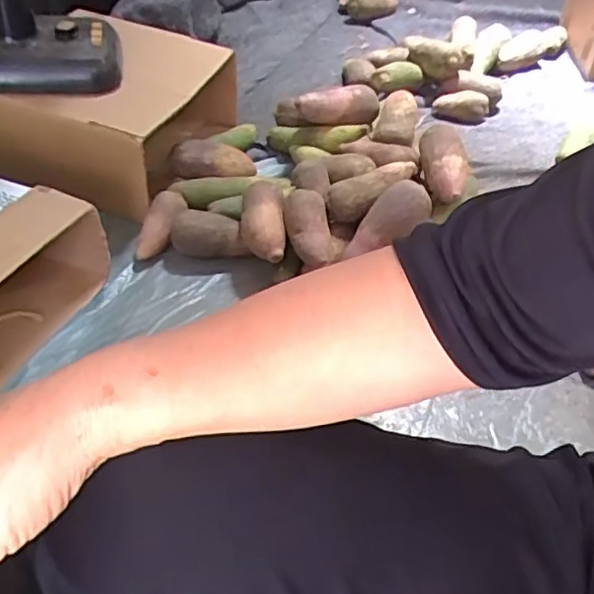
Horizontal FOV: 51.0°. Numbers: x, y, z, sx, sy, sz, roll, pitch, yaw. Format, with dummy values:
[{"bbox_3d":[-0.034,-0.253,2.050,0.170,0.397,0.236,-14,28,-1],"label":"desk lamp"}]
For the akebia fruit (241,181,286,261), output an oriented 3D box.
[{"bbox_3d":[-0.054,-0.119,0.976,0.065,0.058,0.138,-1,46,-7],"label":"akebia fruit"}]

